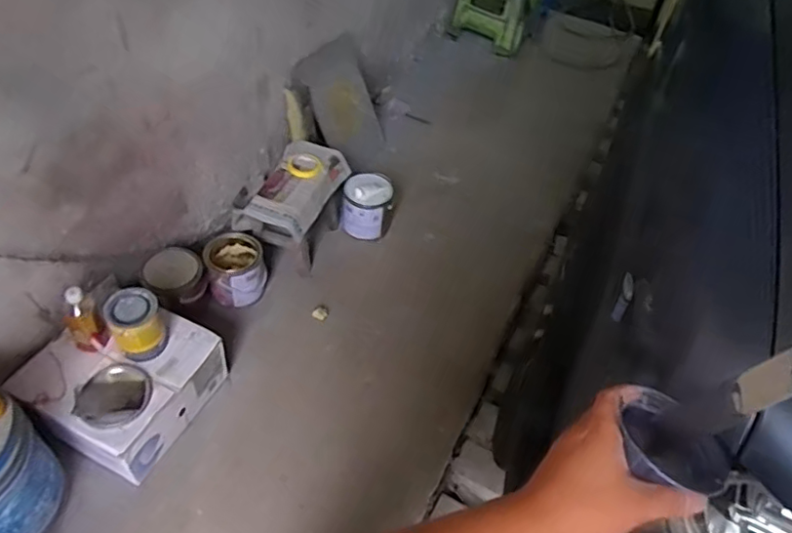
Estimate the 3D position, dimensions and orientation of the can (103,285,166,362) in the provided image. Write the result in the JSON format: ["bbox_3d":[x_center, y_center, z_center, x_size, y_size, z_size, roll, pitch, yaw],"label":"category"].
[{"bbox_3d":[-0.572,0.124,1.267,0.108,0.134,0.108,-19,52,-23],"label":"can"}]

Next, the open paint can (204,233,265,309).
[{"bbox_3d":[-0.445,0.004,1.602,0.155,0.166,0.164,-7,48,-13],"label":"open paint can"}]

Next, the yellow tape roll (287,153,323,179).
[{"bbox_3d":[-0.267,-0.292,1.679,0.092,0.016,0.097,6,57,-9],"label":"yellow tape roll"}]

